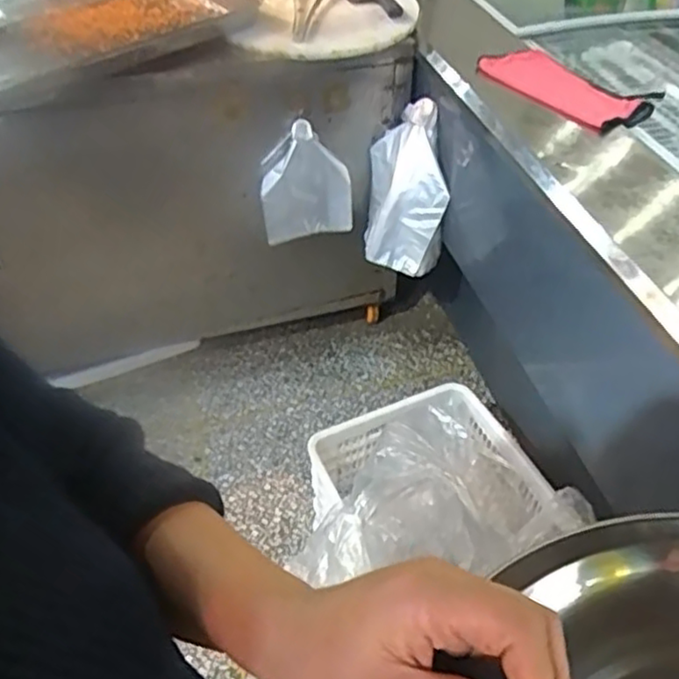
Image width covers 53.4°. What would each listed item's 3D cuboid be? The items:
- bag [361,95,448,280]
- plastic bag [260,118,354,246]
[{"bbox_3d":[0.142,-0.325,1.460,0.165,0.305,0.187,1,44,1],"label":"bag"},{"bbox_3d":[-0.074,-0.337,1.474,0.198,0.239,0.066,-13,46,-12],"label":"plastic bag"}]

